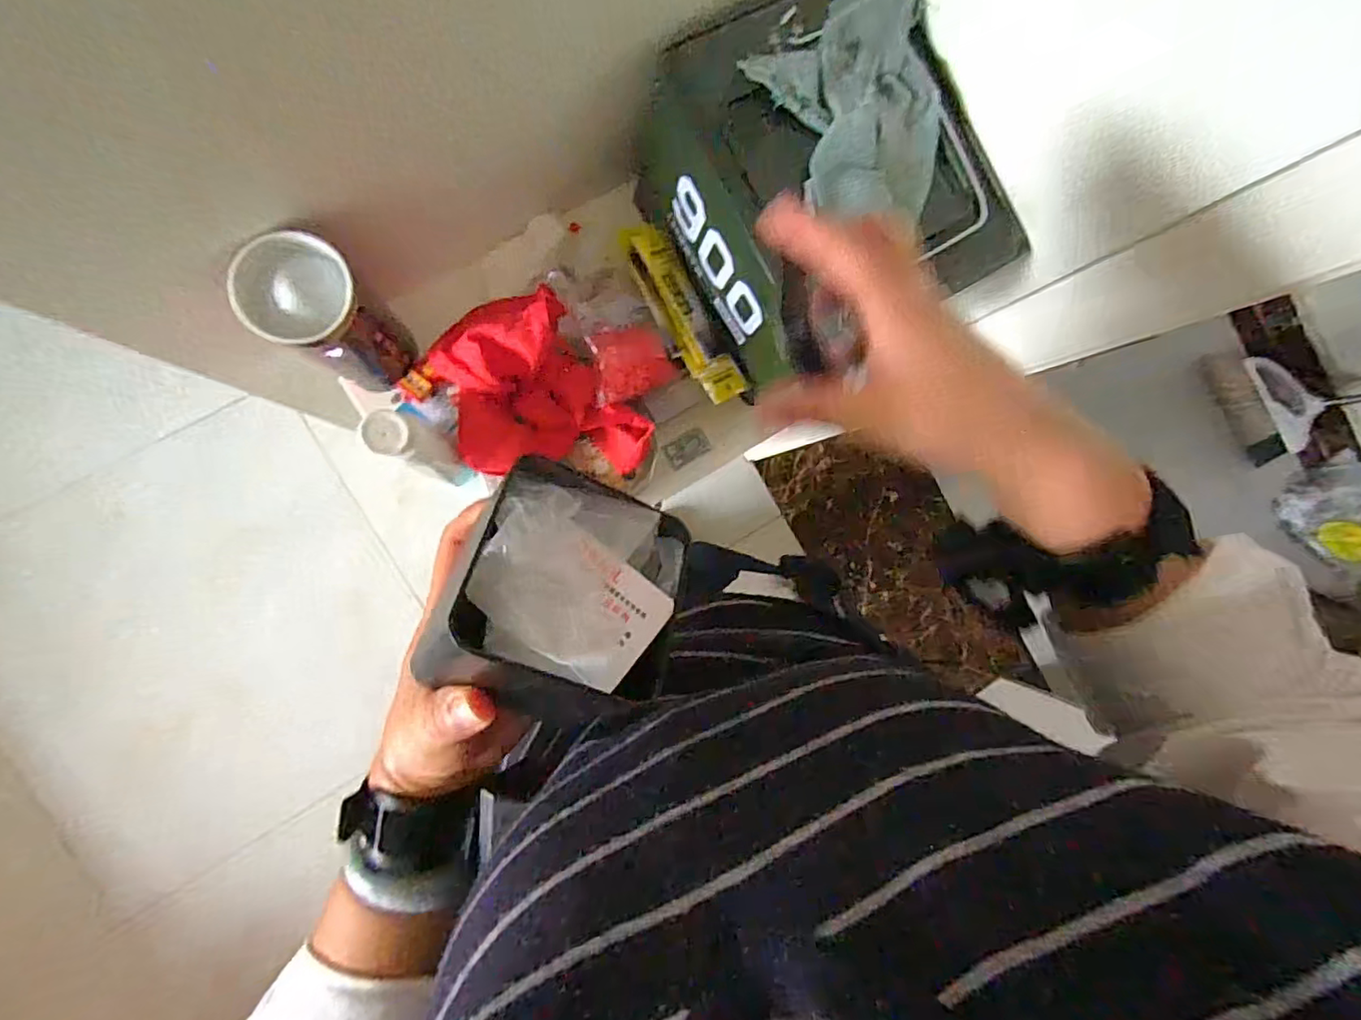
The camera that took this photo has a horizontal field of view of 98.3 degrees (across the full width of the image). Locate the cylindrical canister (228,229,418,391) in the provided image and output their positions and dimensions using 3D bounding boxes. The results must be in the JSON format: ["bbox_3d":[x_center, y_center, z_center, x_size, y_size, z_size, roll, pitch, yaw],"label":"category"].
[{"bbox_3d":[-0.251,-0.137,0.432,0.067,0.147,0.067,0,90,-10],"label":"cylindrical canister"}]

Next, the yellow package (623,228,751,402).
[{"bbox_3d":[0.001,-0.163,0.499,0.045,0.018,0.157,-30,95,-9],"label":"yellow package"}]

